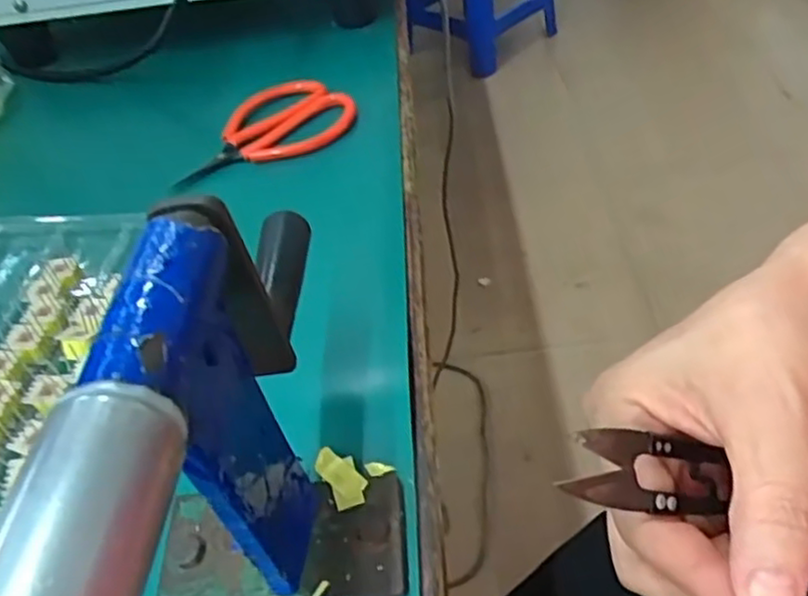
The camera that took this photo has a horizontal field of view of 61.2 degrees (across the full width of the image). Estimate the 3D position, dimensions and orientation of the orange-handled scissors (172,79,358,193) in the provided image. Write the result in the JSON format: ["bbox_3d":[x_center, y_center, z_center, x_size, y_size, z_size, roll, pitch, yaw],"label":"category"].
[{"bbox_3d":[-0.086,-0.101,0.407,0.123,0.014,0.067,-25,46,-15],"label":"orange-handled scissors"}]

